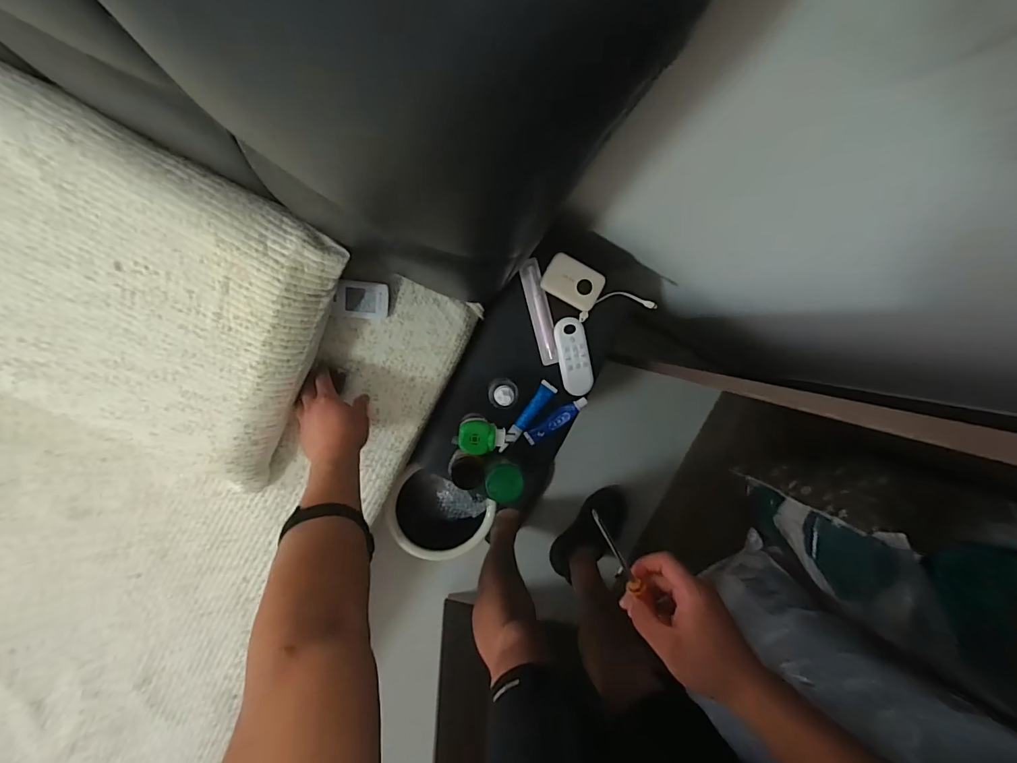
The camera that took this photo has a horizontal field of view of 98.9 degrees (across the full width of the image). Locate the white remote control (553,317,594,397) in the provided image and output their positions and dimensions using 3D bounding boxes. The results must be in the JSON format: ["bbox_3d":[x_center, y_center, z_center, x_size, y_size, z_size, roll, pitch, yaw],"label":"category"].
[{"bbox_3d":[0.102,-0.038,0.673,0.048,0.009,0.119,-12,98,-4],"label":"white remote control"}]

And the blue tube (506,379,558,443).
[{"bbox_3d":[0.033,0.048,0.674,0.026,0.015,0.110,40,80,-9],"label":"blue tube"}]

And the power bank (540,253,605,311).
[{"bbox_3d":[0.098,-0.149,0.651,0.088,0.019,0.058,28,94,-8],"label":"power bank"}]

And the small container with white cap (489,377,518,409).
[{"bbox_3d":[-0.007,0.019,0.639,0.041,0.067,0.040,-1,97,-5],"label":"small container with white cap"}]

